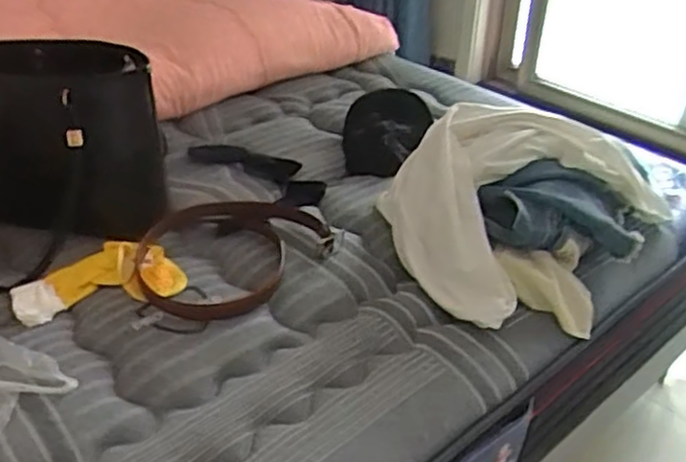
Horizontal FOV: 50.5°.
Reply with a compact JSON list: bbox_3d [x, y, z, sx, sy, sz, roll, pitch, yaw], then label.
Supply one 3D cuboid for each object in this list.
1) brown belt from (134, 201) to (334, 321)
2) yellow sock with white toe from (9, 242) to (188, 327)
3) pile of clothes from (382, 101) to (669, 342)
[{"bbox_3d":[-0.185,0.021,1.095,0.277,0.039,0.258,1,34,-1],"label":"brown belt"},{"bbox_3d":[-0.346,0.068,1.031,0.226,0.026,0.123,-9,35,-15],"label":"yellow sock with white toe"},{"bbox_3d":[0.259,-0.027,1.060,0.431,0.190,0.359,11,35,13],"label":"pile of clothes"}]

